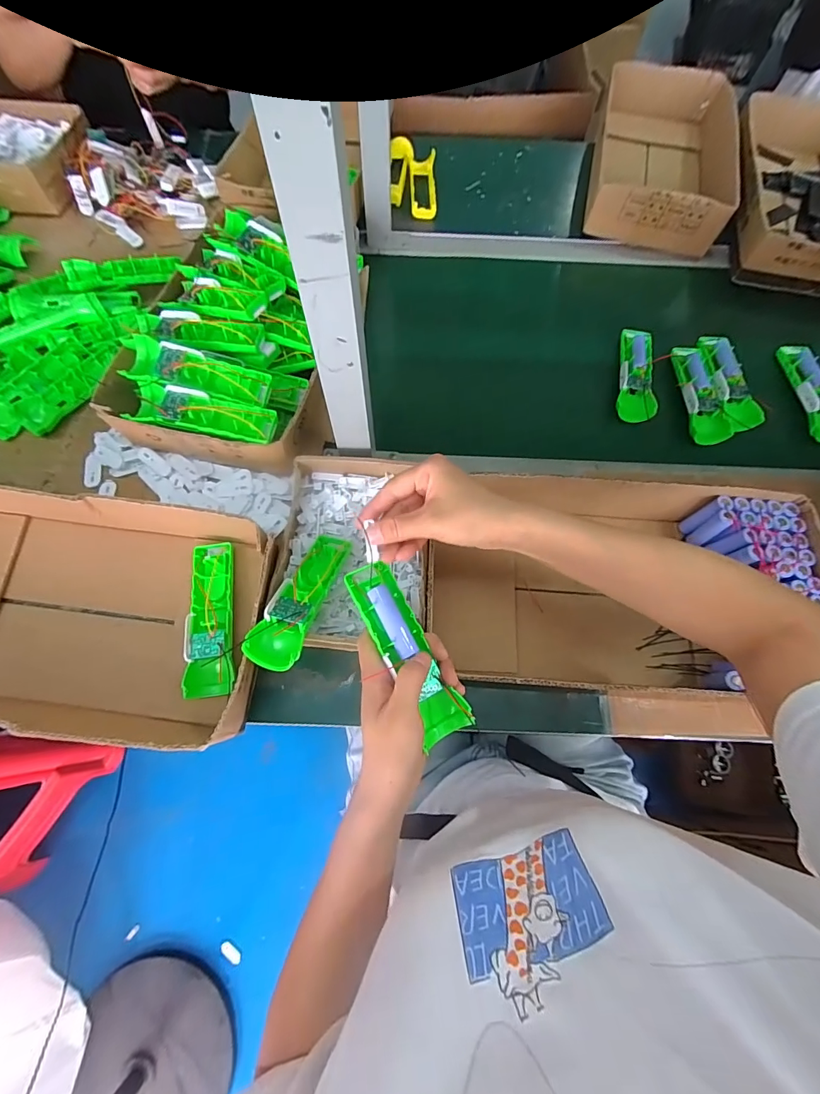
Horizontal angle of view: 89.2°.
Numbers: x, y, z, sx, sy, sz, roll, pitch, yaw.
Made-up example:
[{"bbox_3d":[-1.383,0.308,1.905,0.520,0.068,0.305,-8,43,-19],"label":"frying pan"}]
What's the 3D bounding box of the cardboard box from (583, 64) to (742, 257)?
[{"bbox_3d":[0.424,-0.667,0.713,0.216,0.087,0.380,12,71,5],"label":"cardboard box"}]

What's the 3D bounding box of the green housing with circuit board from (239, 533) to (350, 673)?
[{"bbox_3d":[-0.108,0.044,0.432,0.049,0.025,0.170,16,46,6],"label":"green housing with circuit board"}]

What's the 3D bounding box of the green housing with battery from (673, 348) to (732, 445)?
[{"bbox_3d":[0.402,-0.215,0.580,0.043,0.022,0.156,-3,70,-1],"label":"green housing with battery"}]

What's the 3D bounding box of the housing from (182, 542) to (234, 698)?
[{"bbox_3d":[-0.217,0.075,0.456,0.048,0.035,0.165,-6,70,-2],"label":"housing"}]

